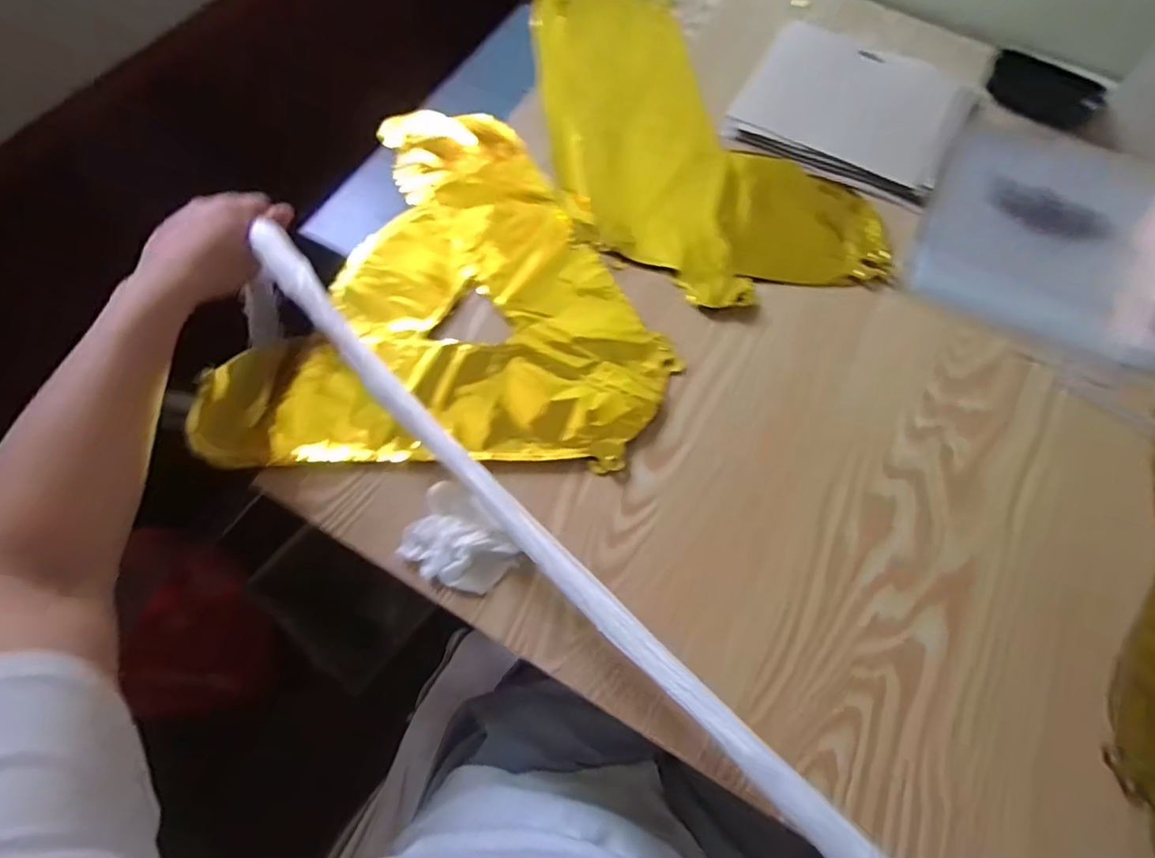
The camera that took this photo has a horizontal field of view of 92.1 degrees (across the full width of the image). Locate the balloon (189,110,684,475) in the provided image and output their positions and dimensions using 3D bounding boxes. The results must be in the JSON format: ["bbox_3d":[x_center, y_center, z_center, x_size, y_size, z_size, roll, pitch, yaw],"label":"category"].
[{"bbox_3d":[-0.114,-0.143,0.491,0.363,0.028,0.362,1,69,0],"label":"balloon"}]

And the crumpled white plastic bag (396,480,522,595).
[{"bbox_3d":[-0.084,0.080,0.388,0.076,0.023,0.059,38,73,13],"label":"crumpled white plastic bag"}]

